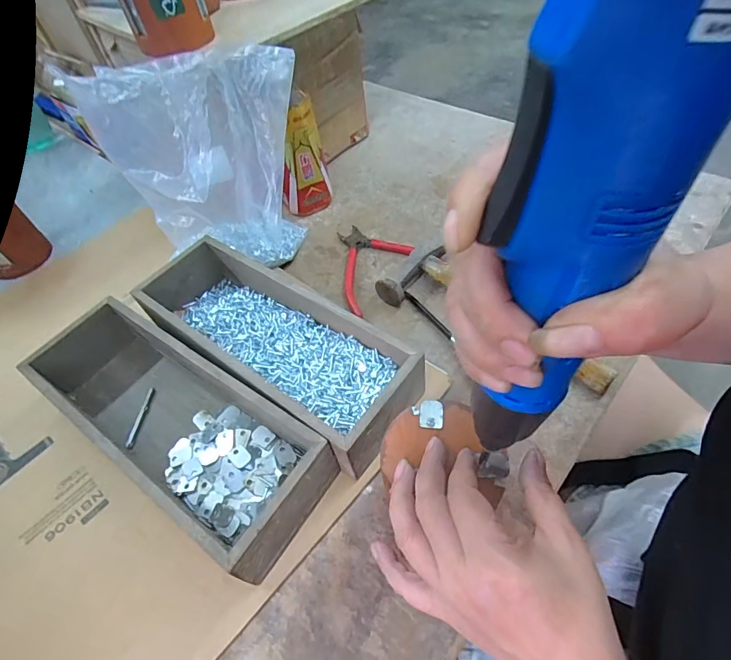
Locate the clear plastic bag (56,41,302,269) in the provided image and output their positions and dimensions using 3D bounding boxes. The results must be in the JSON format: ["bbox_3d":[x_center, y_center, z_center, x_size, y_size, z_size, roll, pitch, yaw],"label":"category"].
[{"bbox_3d":[-0.153,-0.160,0.460,0.195,0.208,0.093,-17,53,-7],"label":"clear plastic bag"}]

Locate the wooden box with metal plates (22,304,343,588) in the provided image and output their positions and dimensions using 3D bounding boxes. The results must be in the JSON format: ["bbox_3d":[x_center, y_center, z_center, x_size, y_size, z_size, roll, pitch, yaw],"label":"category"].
[{"bbox_3d":[-0.168,0.072,0.367,0.292,0.072,0.100,28,60,24],"label":"wooden box with metal plates"}]

